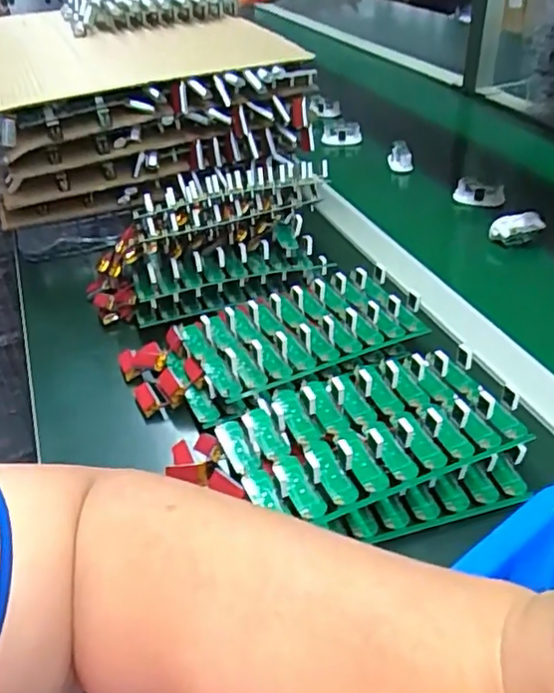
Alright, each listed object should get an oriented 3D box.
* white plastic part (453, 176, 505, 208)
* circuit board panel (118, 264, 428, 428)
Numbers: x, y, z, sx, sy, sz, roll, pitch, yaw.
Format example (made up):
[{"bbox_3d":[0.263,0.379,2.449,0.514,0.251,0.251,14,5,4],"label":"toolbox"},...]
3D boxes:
[{"bbox_3d":[0.248,-0.187,0.749,0.058,0.028,0.015,9,40,15],"label":"white plastic part"},{"bbox_3d":[-0.005,-0.009,0.509,0.238,0.043,0.131,-19,41,-18],"label":"circuit board panel"}]

